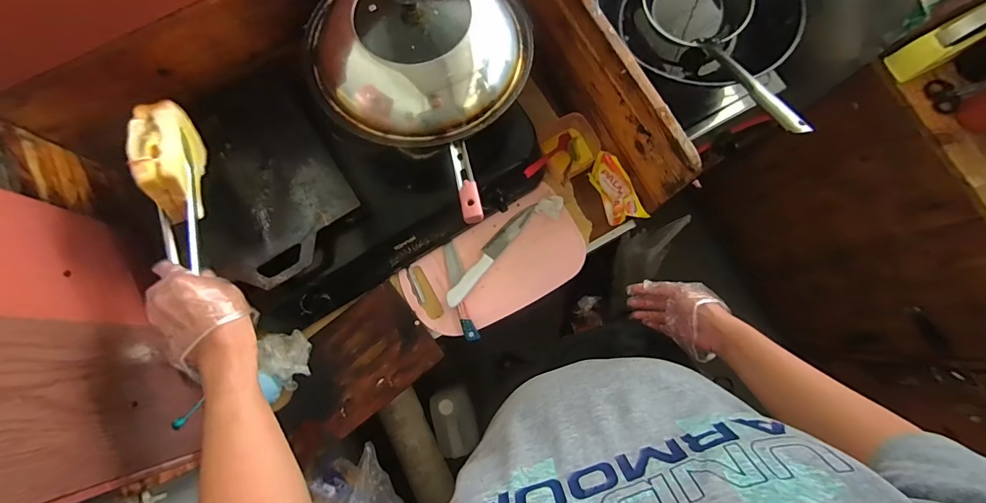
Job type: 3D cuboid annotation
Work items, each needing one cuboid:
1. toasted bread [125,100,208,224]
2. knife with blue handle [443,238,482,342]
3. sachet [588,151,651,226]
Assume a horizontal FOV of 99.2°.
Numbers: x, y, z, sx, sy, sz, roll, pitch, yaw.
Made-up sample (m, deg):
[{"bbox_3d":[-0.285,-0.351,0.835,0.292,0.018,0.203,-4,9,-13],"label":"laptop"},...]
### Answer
[{"bbox_3d":[-0.431,-0.122,0.565,0.040,0.119,0.159,-20,80,-3],"label":"toasted bread"},{"bbox_3d":[-0.060,0.071,0.763,0.027,0.015,0.184,-16,80,-2],"label":"knife with blue handle"},{"bbox_3d":[0.216,-0.106,0.746,0.026,0.122,0.128,-20,80,-3],"label":"sachet"}]

